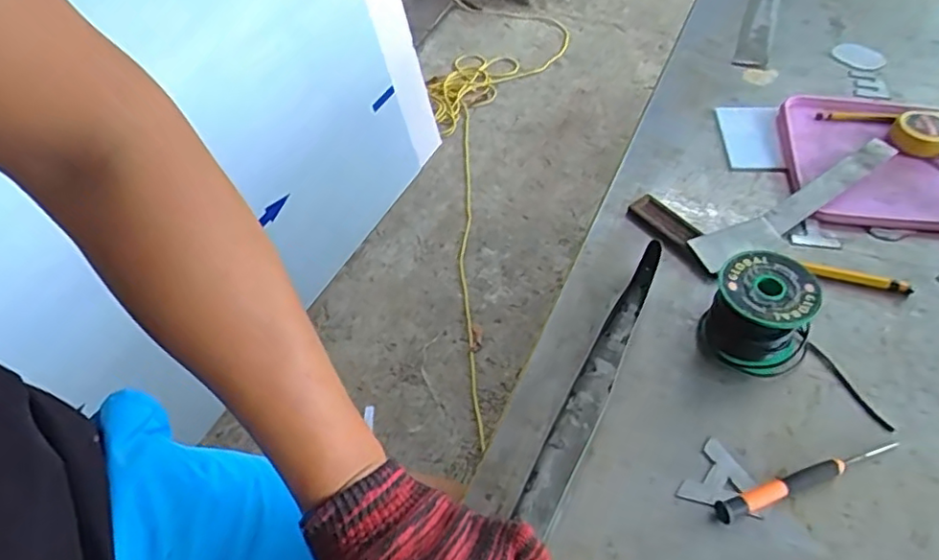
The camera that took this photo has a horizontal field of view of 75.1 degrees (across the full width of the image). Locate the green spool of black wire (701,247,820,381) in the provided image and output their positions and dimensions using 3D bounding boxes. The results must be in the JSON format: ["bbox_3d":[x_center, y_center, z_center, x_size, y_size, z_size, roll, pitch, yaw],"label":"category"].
[{"bbox_3d":[0.223,0.027,0.469,0.074,0.069,0.061,33,58,27],"label":"green spool of black wire"}]

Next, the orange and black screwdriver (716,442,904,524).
[{"bbox_3d":[0.230,0.133,0.413,0.141,0.011,0.014,-17,50,-11],"label":"orange and black screwdriver"}]

